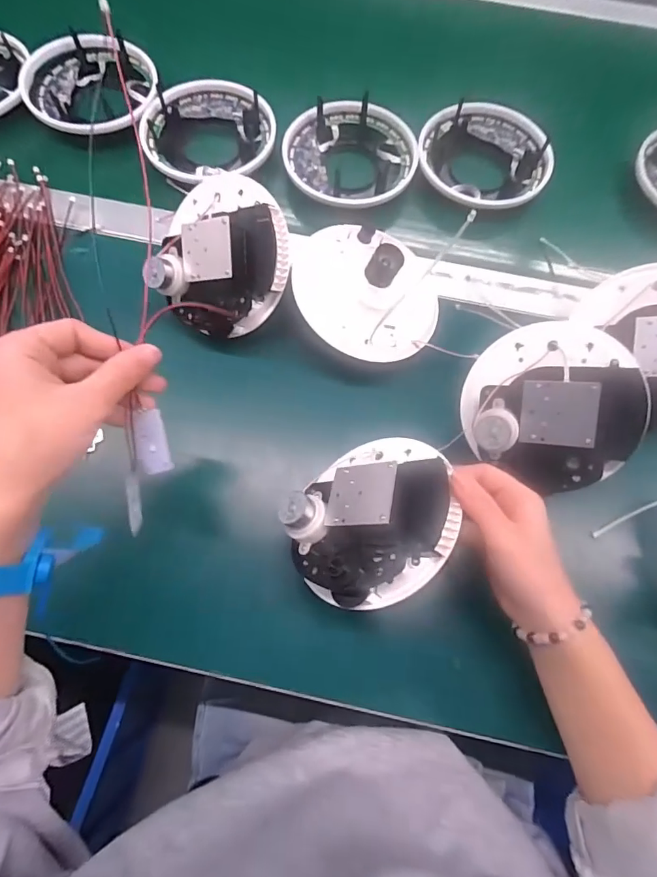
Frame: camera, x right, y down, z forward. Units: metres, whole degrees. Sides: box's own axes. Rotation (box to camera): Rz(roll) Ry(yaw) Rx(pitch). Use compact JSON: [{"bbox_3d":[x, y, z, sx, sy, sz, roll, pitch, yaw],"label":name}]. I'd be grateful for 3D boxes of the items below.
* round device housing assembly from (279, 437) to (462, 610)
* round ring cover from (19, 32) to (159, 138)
[{"bbox_3d":[0.023,0.043,0.308,0.123,0.048,0.112,-51,43,-9],"label":"round device housing assembly"},{"bbox_3d":[-0.248,-0.374,0.487,0.144,0.021,0.128,33,74,9],"label":"round ring cover"}]

